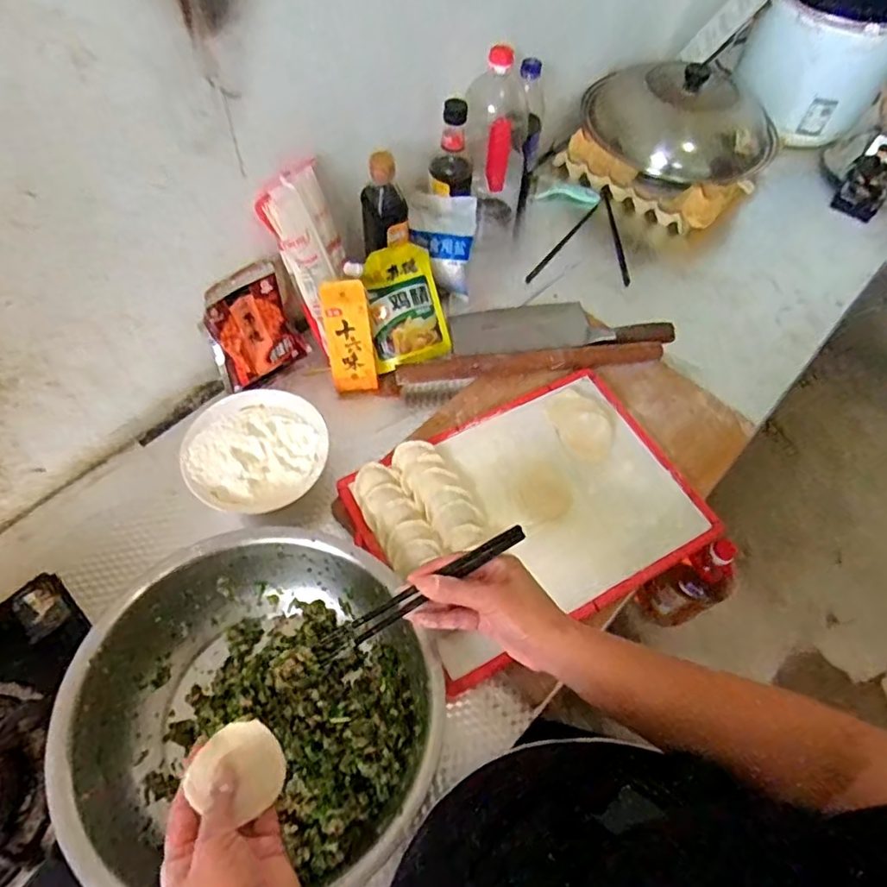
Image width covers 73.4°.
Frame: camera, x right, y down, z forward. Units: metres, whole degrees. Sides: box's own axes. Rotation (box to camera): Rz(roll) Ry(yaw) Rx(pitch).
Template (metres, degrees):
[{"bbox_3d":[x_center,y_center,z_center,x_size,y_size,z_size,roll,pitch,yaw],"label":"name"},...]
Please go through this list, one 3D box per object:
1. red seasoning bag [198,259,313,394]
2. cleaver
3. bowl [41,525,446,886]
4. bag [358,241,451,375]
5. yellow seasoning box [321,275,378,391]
[{"bbox_3d":[-0.257,-0.157,0.794,0.023,0.150,0.120,30,58,34],"label":"red seasoning bag"},{"bbox_3d":[0.171,-0.173,0.888,0.321,0.027,0.109,2,59,12],"label":"cleaver"},{"bbox_3d":[-0.172,0.246,0.580,0.325,0.099,0.306,2,59,-3],"label":"bowl"},{"bbox_3d":[-0.056,-0.190,0.827,0.120,0.040,0.157,-18,99,-16],"label":"bag"},{"bbox_3d":[-0.123,-0.141,0.790,0.060,0.152,0.020,-13,31,-11],"label":"yellow seasoning box"}]

